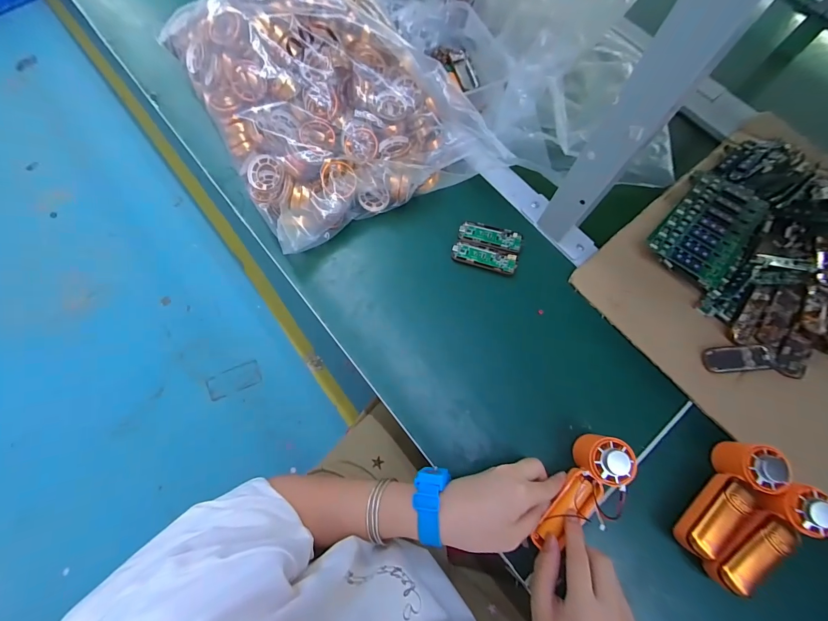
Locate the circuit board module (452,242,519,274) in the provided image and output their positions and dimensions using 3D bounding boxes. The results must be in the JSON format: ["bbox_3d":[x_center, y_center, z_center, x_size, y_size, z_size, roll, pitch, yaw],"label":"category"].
[{"bbox_3d":[0.091,-0.069,0.450,0.084,0.007,0.029,16,72,4],"label":"circuit board module"}]

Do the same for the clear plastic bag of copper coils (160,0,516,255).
[{"bbox_3d":[-0.104,-0.284,0.456,0.302,0.109,0.335,-28,74,-10],"label":"clear plastic bag of copper coils"}]

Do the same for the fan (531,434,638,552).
[{"bbox_3d":[0.166,0.181,0.353,0.040,0.053,0.124,42,83,12],"label":"fan"}]

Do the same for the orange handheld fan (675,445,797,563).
[{"bbox_3d":[0.318,0.192,0.352,0.044,0.044,0.124,41,75,11],"label":"orange handheld fan"}]

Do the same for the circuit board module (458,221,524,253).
[{"bbox_3d":[0.101,-0.098,0.459,0.083,0.005,0.029,16,72,4],"label":"circuit board module"}]

